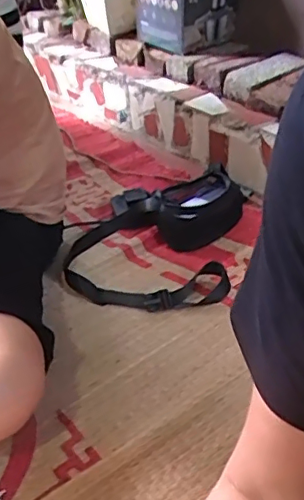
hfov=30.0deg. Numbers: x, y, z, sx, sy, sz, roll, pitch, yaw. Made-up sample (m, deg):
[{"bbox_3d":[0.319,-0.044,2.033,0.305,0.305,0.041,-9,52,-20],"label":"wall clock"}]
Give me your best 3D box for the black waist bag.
[{"bbox_3d":[0.009,-0.040,0.971,0.271,0.077,0.353,8,34,10],"label":"black waist bag"}]

